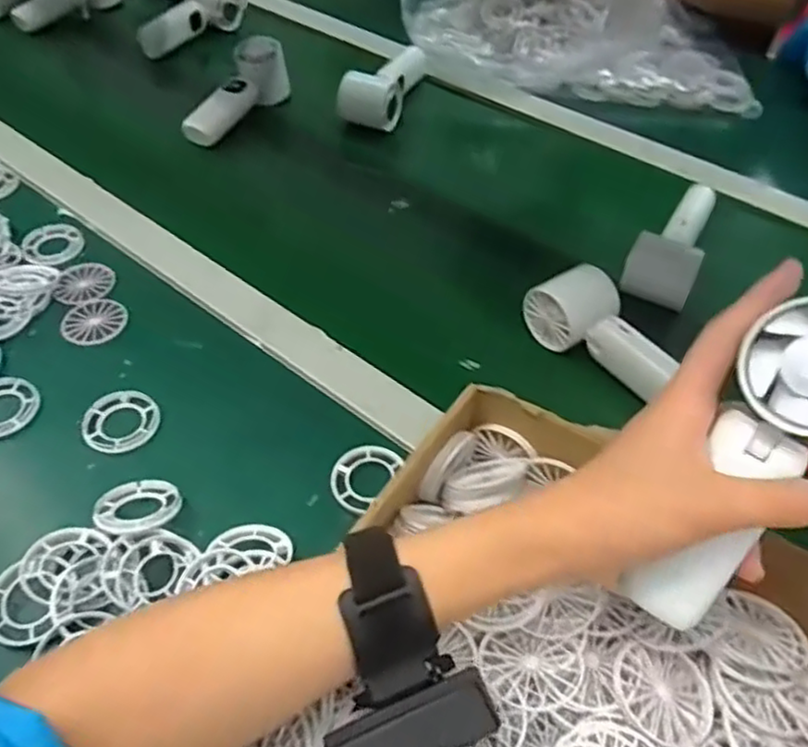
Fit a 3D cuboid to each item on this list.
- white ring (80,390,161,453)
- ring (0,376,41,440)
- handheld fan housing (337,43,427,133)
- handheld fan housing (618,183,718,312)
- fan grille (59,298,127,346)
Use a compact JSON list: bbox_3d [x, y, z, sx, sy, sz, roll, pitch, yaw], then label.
[{"bbox_3d":[-0.205,0.035,0.493,0.048,0.007,0.053,39,60,17],"label":"white ring"},{"bbox_3d":[-0.300,0.023,0.501,0.051,0.011,0.055,0,51,0],"label":"ring"},{"bbox_3d":[-0.021,-0.338,0.782,0.056,0.050,0.167,15,52,11],"label":"handheld fan housing"},{"bbox_3d":[0.241,-0.119,0.599,0.056,0.044,0.162,23,54,17],"label":"handheld fan housing"},{"bbox_3d":[-0.257,-0.044,0.561,0.049,0.005,0.052,0,51,0],"label":"fan grille"}]

